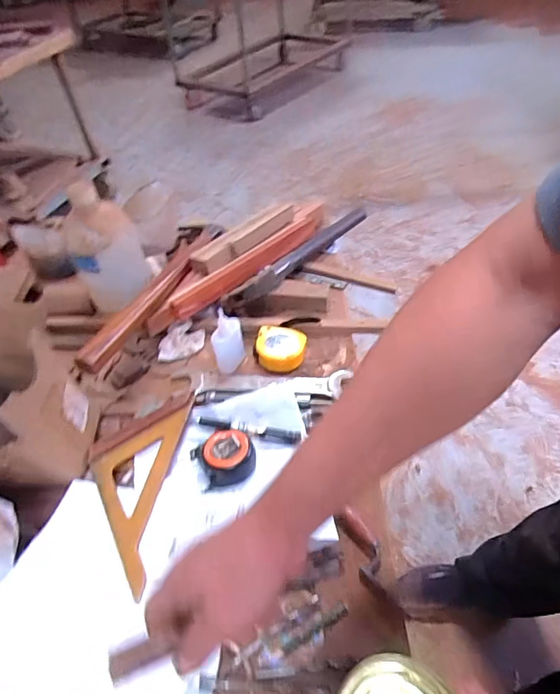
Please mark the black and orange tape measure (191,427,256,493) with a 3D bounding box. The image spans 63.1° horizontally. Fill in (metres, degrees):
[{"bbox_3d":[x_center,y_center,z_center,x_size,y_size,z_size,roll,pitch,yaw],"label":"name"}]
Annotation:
[{"bbox_3d":[-0.064,0.126,0.524,0.065,0.037,0.066,-3,47,3],"label":"black and orange tape measure"}]

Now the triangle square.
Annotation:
[{"bbox_3d":[-0.171,0.146,0.507,0.102,0.037,0.207,4,48,9],"label":"triangle square"}]

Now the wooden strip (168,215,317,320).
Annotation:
[{"bbox_3d":[-0.045,-0.131,0.704,0.305,0.037,0.014,-39,16,-30],"label":"wooden strip"}]

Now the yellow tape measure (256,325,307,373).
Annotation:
[{"bbox_3d":[0.001,0.002,0.643,0.068,0.026,0.071,6,48,10],"label":"yellow tape measure"}]

